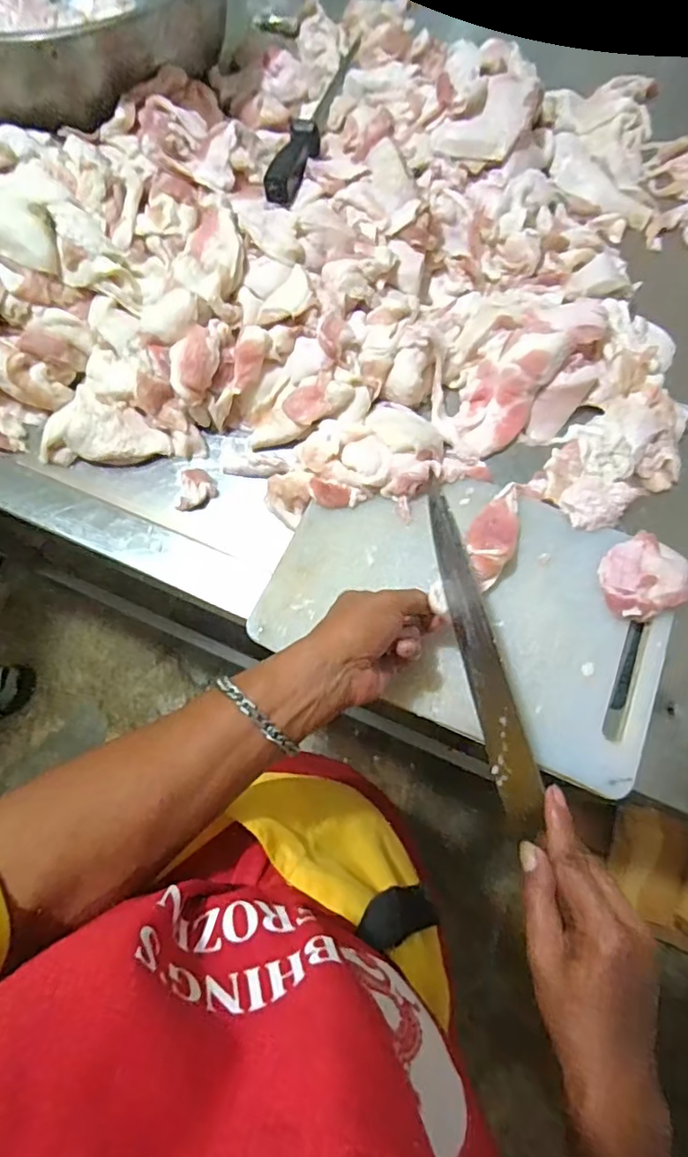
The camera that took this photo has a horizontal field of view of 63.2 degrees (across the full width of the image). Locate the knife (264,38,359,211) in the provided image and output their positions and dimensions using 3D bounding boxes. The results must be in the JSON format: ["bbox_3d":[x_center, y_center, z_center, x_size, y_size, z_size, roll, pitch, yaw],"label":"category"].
[{"bbox_3d":[-0.024,-0.556,0.663,0.033,0.037,0.343,17,71,7],"label":"knife"}]

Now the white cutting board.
[{"bbox_3d":[0.114,0.016,0.511,0.346,0.014,0.229,22,72,8],"label":"white cutting board"}]

